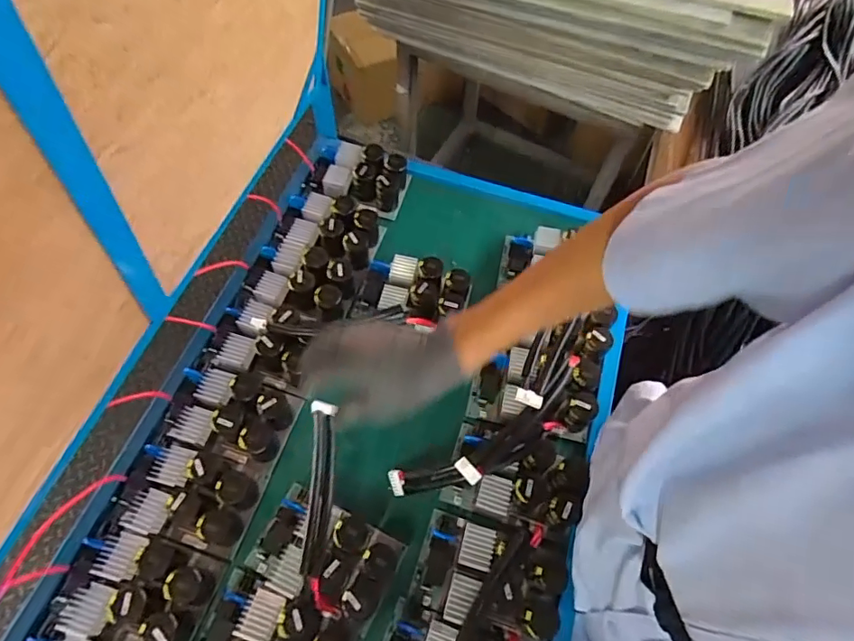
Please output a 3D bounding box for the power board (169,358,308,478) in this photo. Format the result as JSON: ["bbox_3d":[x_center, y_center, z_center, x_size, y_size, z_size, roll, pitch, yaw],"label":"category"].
[{"bbox_3d":[-0.239,0.108,0.610,0.142,0.057,0.100,18,63,7],"label":"power board"}]

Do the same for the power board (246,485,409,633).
[{"bbox_3d":[-0.110,0.250,0.543,0.152,0.060,0.096,24,64,10],"label":"power board"}]

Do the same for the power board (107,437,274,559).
[{"bbox_3d":[-0.276,0.198,0.576,0.147,0.061,0.100,15,63,6],"label":"power board"}]

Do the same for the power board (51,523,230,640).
[{"bbox_3d":[-0.305,0.282,0.528,0.144,0.071,0.105,19,63,8],"label":"power board"}]

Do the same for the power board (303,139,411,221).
[{"bbox_3d":[-0.112,-0.225,0.798,0.150,0.061,0.108,15,63,6],"label":"power board"}]

